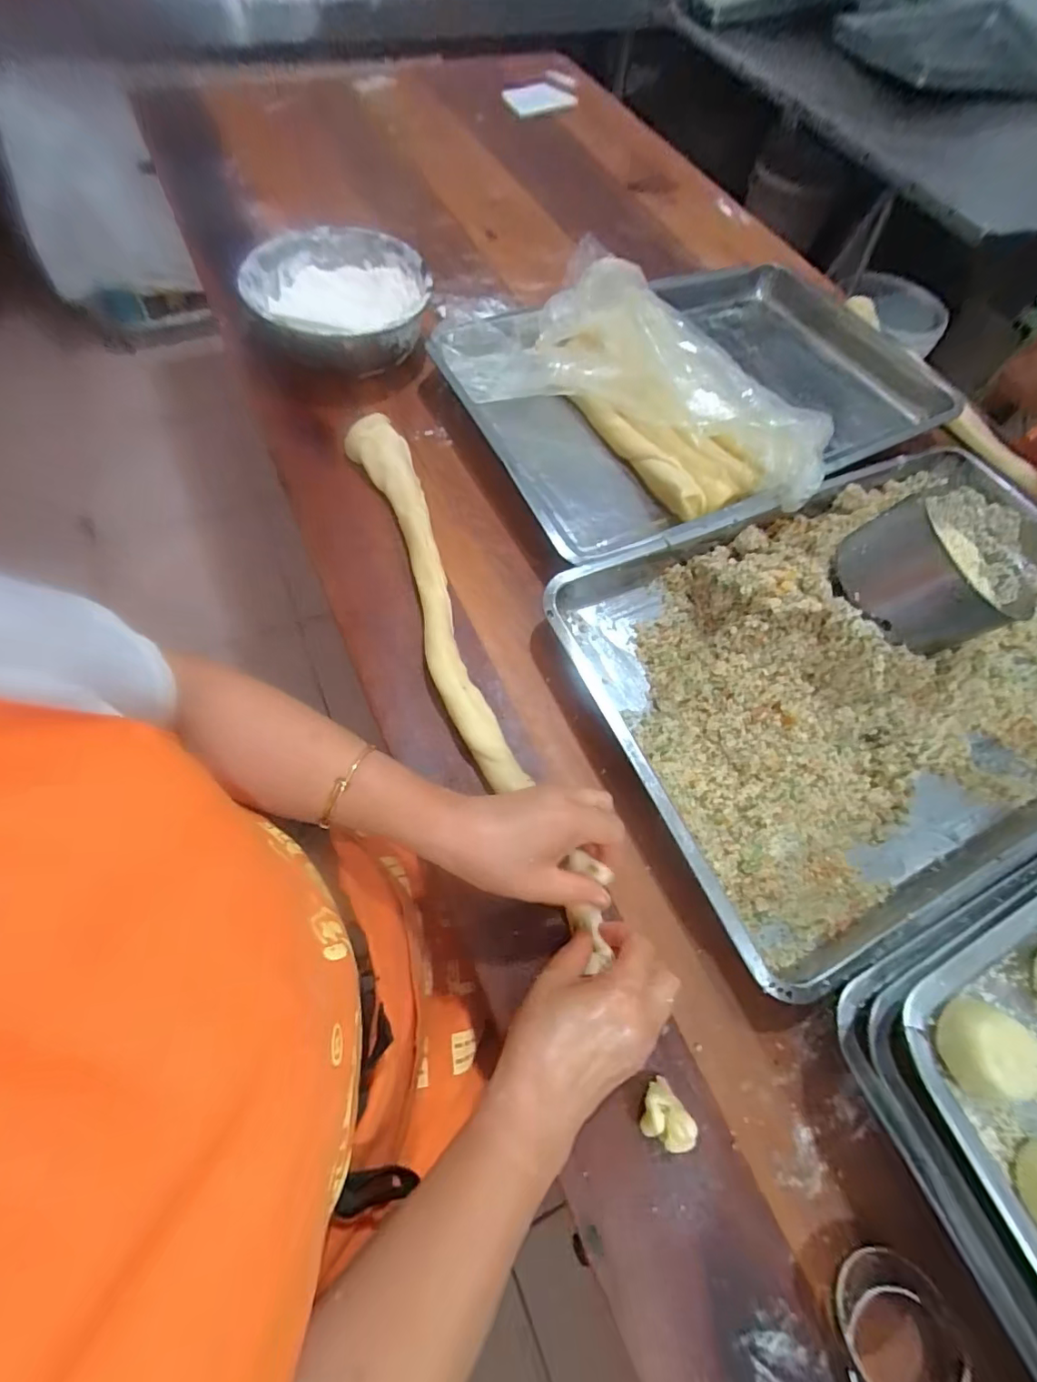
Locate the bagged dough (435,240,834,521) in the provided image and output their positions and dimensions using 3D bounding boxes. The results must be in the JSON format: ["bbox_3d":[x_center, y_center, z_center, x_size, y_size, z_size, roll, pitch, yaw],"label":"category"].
[{"bbox_3d":[0.143,-0.368,0.608,0.453,0.097,0.229,40,68,13],"label":"bagged dough"}]

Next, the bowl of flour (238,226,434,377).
[{"bbox_3d":[-0.221,-0.481,0.661,0.215,0.083,0.217,-1,65,-5],"label":"bowl of flour"}]

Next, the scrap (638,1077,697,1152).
[{"bbox_3d":[0.097,0.287,0.347,0.030,0.021,0.035,-27,70,-16],"label":"scrap"}]

